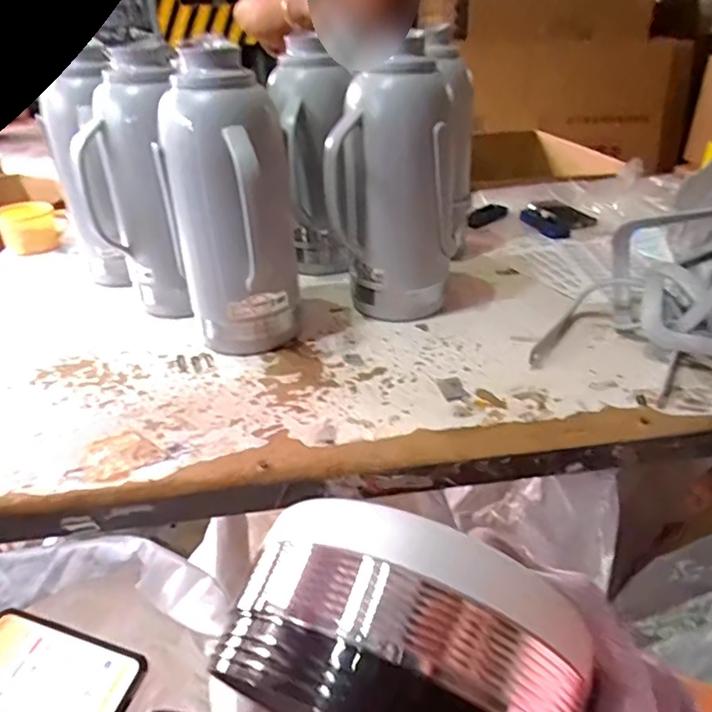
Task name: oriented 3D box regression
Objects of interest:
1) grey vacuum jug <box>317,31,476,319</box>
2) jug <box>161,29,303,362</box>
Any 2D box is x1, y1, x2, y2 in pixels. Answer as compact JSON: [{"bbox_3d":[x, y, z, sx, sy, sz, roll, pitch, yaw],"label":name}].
[{"bbox_3d":[0.072,-0.260,0.846,0.190,0.377,0.241,4,32,8],"label":"grey vacuum jug"},{"bbox_3d":[-0.165,-0.187,0.734,0.133,0.381,0.129,7,33,13],"label":"jug"}]

